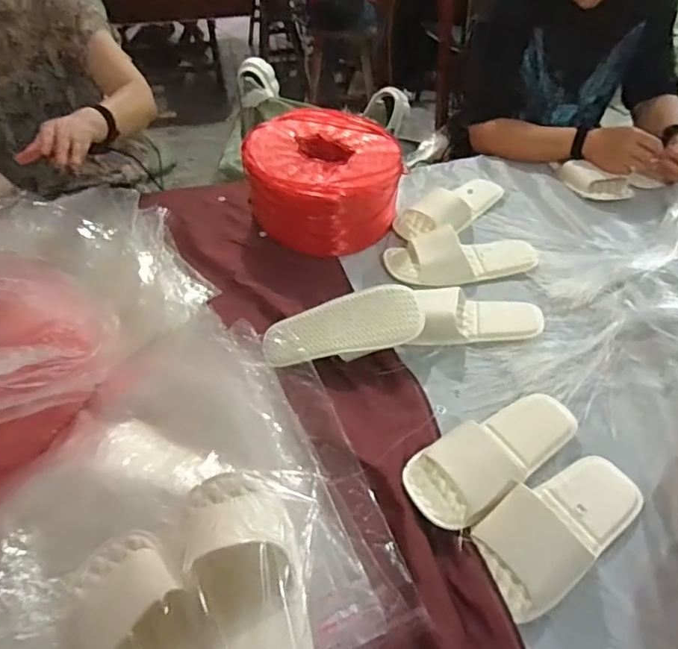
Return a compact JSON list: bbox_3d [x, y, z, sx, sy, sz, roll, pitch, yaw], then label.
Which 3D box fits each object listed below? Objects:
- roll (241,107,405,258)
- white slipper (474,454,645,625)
[{"bbox_3d":[-0.031,-0.270,0.991,0.261,0.133,0.278,-18,48,-11],"label":"roll"},{"bbox_3d":[0.229,0.200,0.564,0.197,0.042,0.098,-30,51,-26],"label":"white slipper"}]

